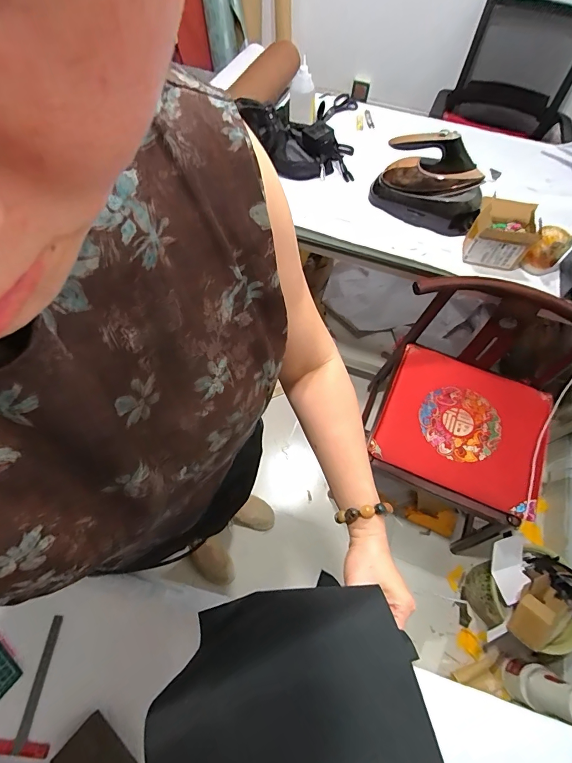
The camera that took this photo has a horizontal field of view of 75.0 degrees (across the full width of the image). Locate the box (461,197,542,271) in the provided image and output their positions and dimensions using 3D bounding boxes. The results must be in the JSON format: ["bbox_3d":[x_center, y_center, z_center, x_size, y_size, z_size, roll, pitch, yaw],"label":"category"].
[{"bbox_3d":[0.550,-0.386,0.962,0.143,0.114,0.165,16,66,5],"label":"box"}]

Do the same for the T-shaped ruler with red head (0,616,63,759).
[{"bbox_3d":[-0.378,0.462,0.574,0.083,0.013,0.168,7,65,1],"label":"T-shaped ruler with red head"}]

